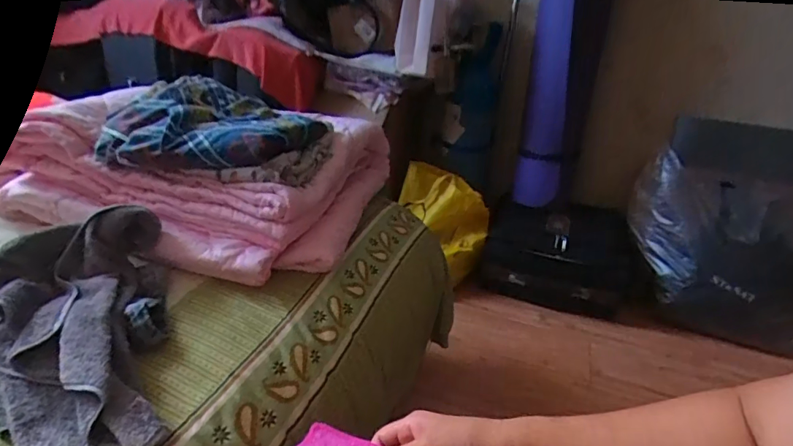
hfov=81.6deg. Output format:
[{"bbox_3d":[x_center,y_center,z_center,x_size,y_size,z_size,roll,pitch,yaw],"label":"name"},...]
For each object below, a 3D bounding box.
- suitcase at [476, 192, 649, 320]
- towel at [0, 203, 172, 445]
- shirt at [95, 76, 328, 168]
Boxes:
[{"bbox_3d":[0.514,0.103,1.465,0.471,0.269,0.237,9,29,9],"label":"suitcase"},{"bbox_3d":[-0.357,0.108,0.491,0.188,0.096,0.318,-9,31,-23],"label":"towel"},{"bbox_3d":[-0.275,-0.153,0.721,0.290,0.074,0.219,8,28,6],"label":"shirt"}]

